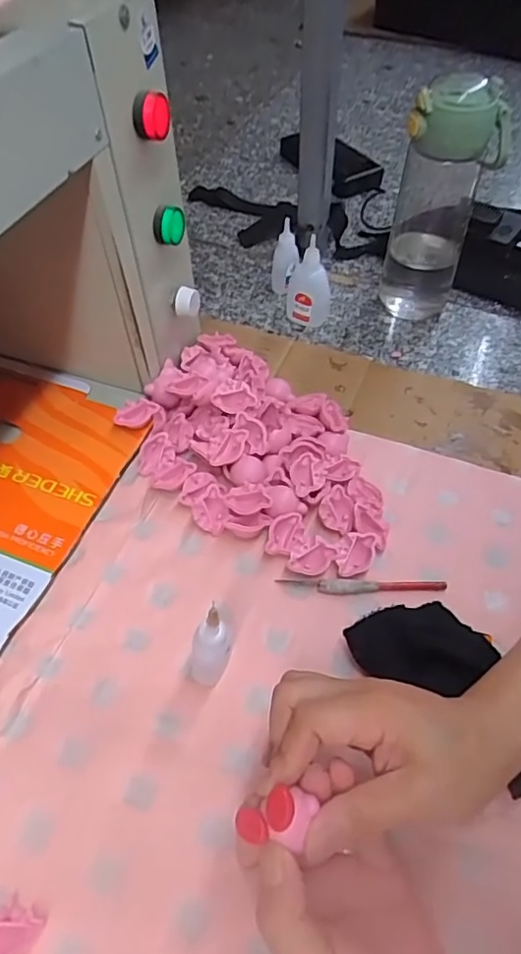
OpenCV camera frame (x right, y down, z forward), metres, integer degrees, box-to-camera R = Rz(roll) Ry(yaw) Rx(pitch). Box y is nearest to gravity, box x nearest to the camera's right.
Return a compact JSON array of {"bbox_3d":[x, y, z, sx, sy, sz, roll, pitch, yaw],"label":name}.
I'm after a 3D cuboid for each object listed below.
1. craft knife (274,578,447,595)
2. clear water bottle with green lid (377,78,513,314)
[{"bbox_3d":[0.074,0.080,0.415,0.120,0.009,0.012,2,54,0],"label":"craft knife"},{"bbox_3d":[0.169,-0.253,0.543,0.079,0.221,0.086,19,56,12],"label":"clear water bottle with green lid"}]

